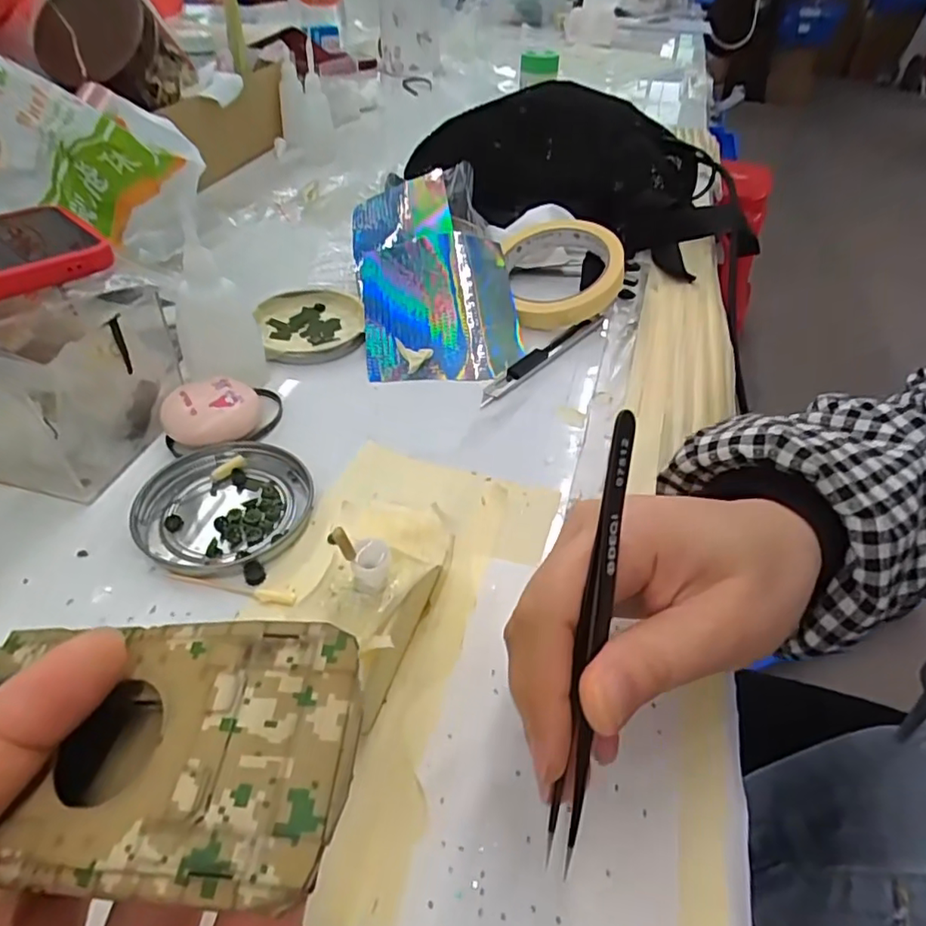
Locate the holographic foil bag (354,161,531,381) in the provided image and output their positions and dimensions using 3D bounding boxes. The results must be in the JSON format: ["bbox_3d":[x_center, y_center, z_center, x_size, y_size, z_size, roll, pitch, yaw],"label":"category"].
[{"bbox_3d":[-0.021,-0.135,0.416,0.102,0.024,0.182,-5,63,-5],"label":"holographic foil bag"}]

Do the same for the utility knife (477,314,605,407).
[{"bbox_3d":[0.053,-0.071,0.394,0.016,0.009,0.129,31,47,25],"label":"utility knife"}]

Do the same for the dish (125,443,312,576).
[{"bbox_3d":[-0.115,0.019,0.284,0.078,0.012,0.073,4,42,-3],"label":"dish"}]

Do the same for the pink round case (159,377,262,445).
[{"bbox_3d":[-0.134,-0.027,0.319,0.048,0.021,0.036,-14,46,-22],"label":"pink round case"}]

